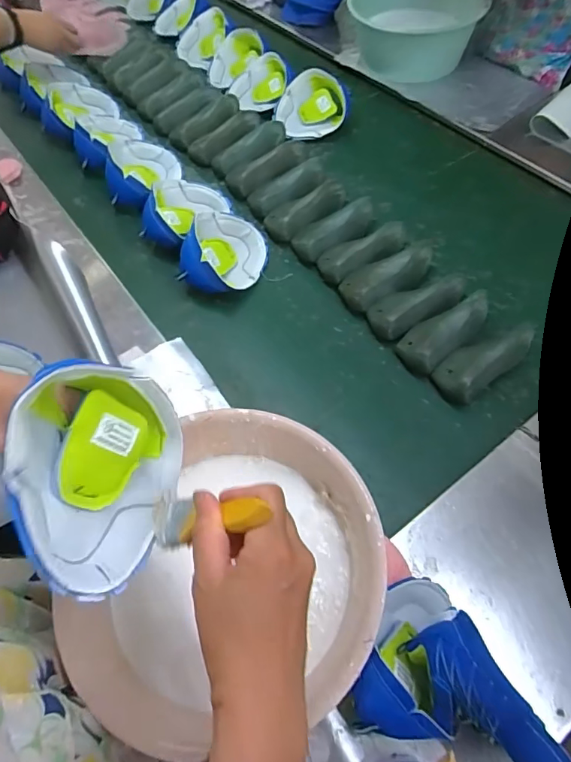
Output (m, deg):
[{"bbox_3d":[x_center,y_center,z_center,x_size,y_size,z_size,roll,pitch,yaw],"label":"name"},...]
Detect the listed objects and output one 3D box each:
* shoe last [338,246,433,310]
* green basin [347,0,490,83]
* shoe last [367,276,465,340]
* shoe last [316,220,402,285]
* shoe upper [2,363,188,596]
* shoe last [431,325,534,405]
[{"bbox_3d":[0.172,-0.184,0.803,0.165,0.052,0.076,-29,62,-13],"label":"shoe last"},{"bbox_3d":[0.295,-0.853,1.132,0.303,0.127,0.303,-2,59,3],"label":"green basin"},{"bbox_3d":[0.215,-0.132,0.763,0.166,0.055,0.075,-26,61,-11],"label":"shoe last"},{"bbox_3d":[0.134,-0.231,0.825,0.163,0.051,0.073,-26,61,-11],"label":"shoe last"},{"bbox_3d":[-0.136,0.069,0.335,0.066,0.148,0.154,-13,54,23],"label":"shoe upper"},{"bbox_3d":[0.296,-0.033,0.698,0.153,0.056,0.068,-33,62,-15],"label":"shoe last"}]

